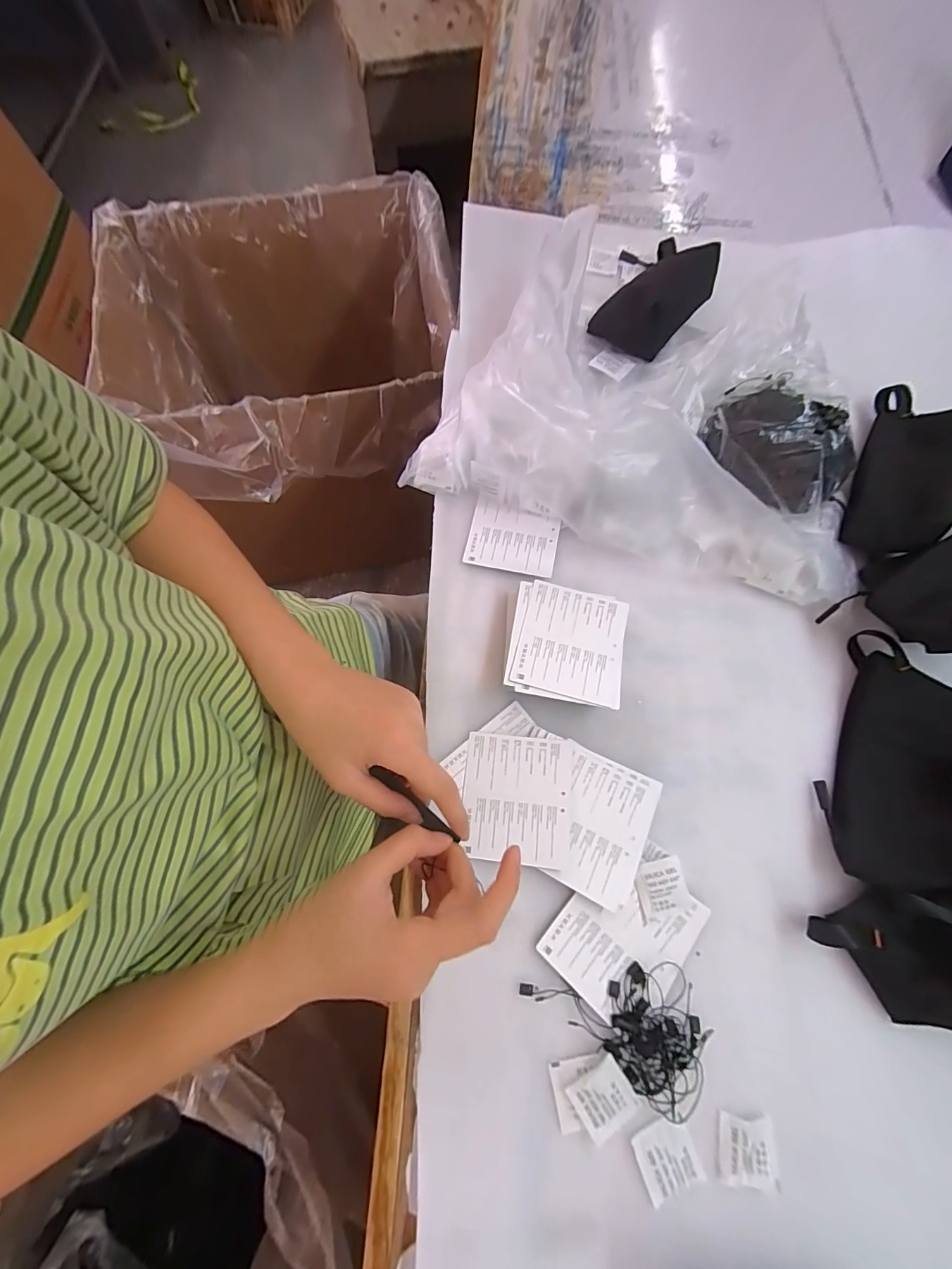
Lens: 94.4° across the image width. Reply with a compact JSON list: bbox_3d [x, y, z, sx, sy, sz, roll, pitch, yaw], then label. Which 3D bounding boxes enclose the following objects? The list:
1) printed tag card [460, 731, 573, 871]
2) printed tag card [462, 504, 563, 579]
[{"bbox_3d":[0.034,0.136,0.368,0.088,0.004,0.098,4,69,7],"label":"printed tag card"},{"bbox_3d":[0.038,-0.097,0.447,0.088,0.007,0.072,12,70,4],"label":"printed tag card"}]

